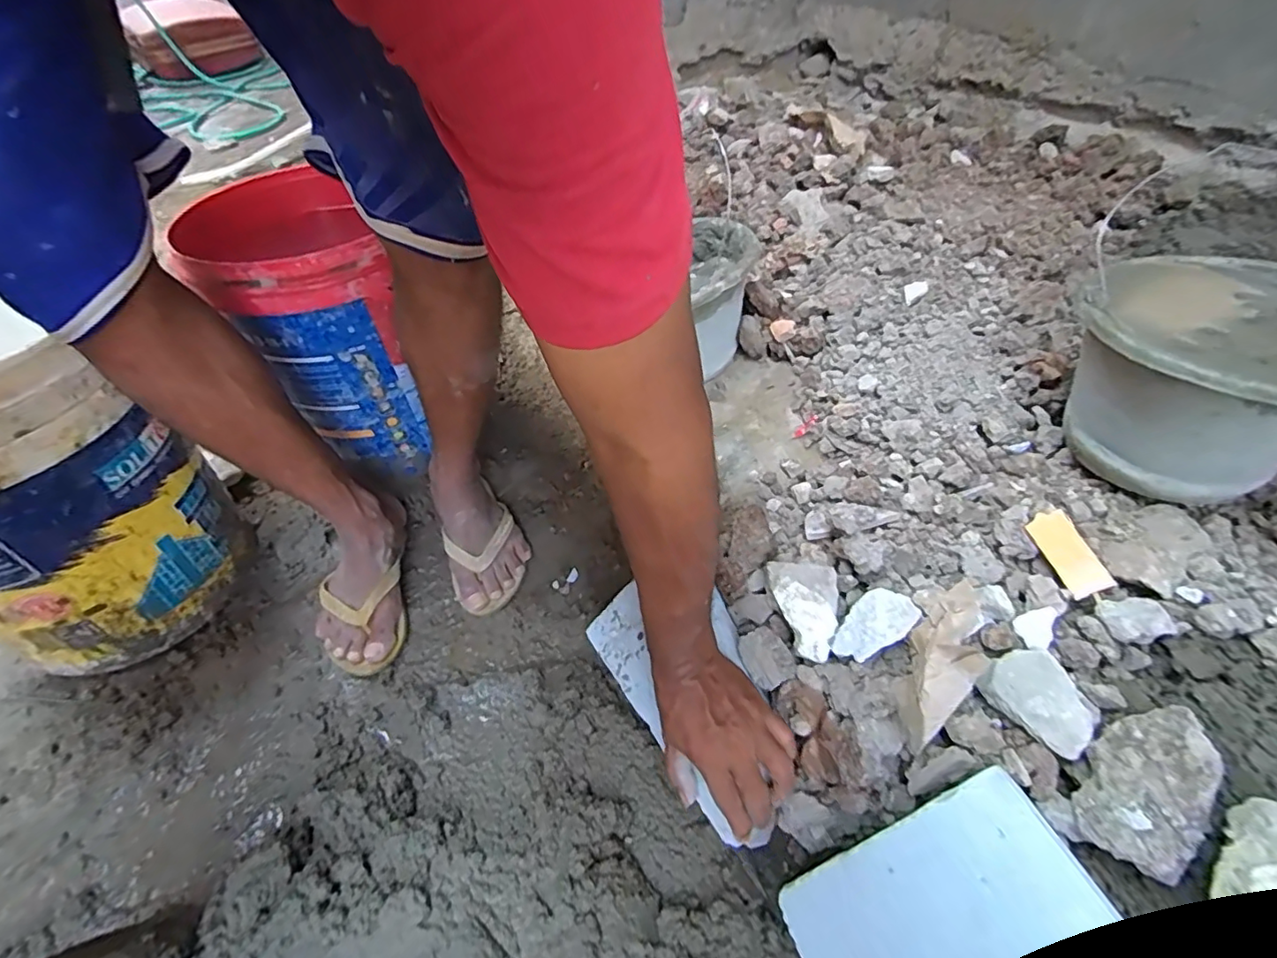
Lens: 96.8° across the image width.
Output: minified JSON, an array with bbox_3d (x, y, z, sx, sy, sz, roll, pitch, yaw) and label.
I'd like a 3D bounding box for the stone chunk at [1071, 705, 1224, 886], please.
[{"bbox_3d":[0.366,0.217,0.405,0.063,0.047,0.110,17,74,52],"label":"stone chunk"}]

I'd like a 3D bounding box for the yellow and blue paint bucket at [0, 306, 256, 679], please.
[{"bbox_3d":[-0.663,0.008,0.630,0.309,0.352,0.251,28,53,27],"label":"yellow and blue paint bucket"}]

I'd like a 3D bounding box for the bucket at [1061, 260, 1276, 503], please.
[{"bbox_3d":[0.508,-0.084,0.512,0.230,0.149,0.205,-22,49,-18],"label":"bucket"}]

